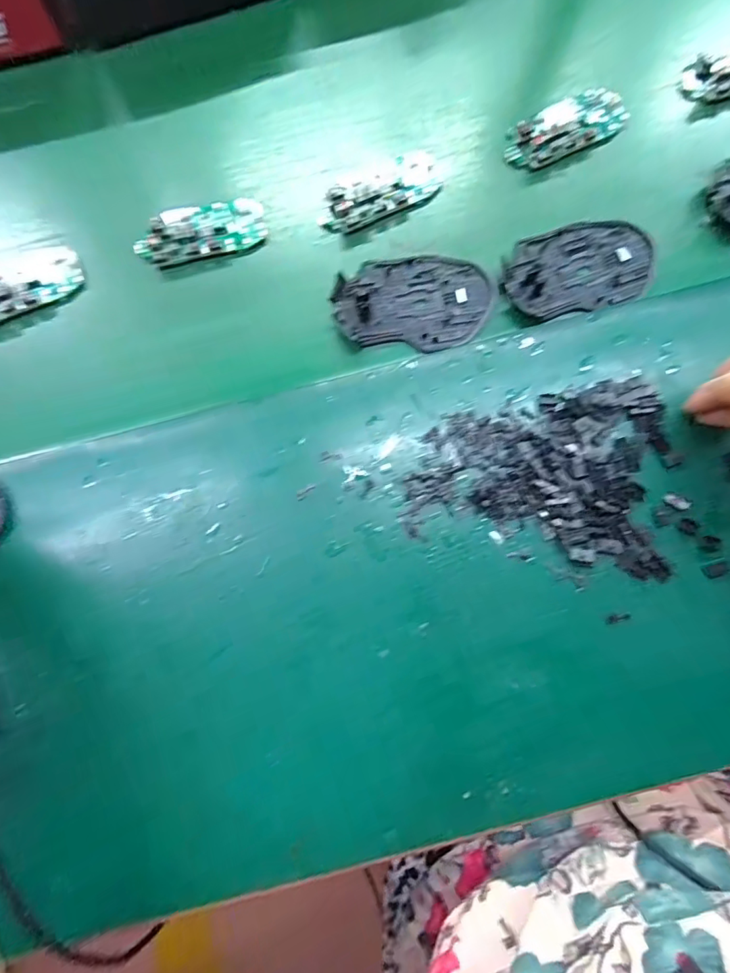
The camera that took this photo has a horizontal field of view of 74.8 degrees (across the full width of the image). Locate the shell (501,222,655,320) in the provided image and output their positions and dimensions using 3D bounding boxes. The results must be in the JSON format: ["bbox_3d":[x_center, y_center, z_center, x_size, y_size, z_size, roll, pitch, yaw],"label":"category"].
[{"bbox_3d":[0.155,-0.161,0.351,0.109,0.009,0.069,-12,78,-1],"label":"shell"}]

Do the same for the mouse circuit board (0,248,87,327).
[{"bbox_3d":[-0.262,-0.150,0.359,0.094,0.012,0.040,-24,79,-4],"label":"mouse circuit board"}]

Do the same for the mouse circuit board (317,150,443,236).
[{"bbox_3d":[0.012,-0.227,0.367,0.101,0.010,0.043,-30,79,-5],"label":"mouse circuit board"}]

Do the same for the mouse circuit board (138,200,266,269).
[{"bbox_3d":[-0.125,-0.195,0.364,0.096,0.011,0.048,-15,78,-2],"label":"mouse circuit board"}]

